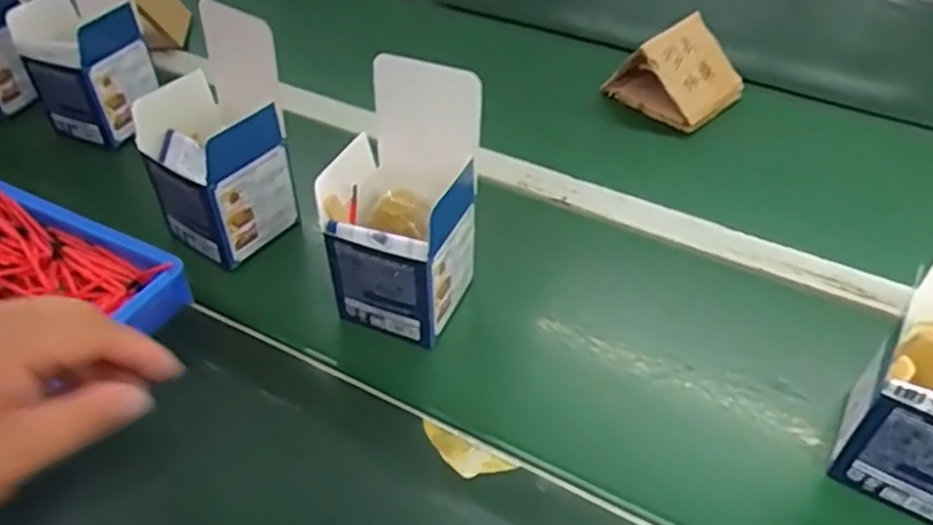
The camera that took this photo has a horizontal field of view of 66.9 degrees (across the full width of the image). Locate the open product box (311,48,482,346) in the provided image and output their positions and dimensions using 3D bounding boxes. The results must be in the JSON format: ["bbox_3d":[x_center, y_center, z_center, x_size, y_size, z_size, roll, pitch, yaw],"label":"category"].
[{"bbox_3d":[-0.046,-0.040,0.513,0.091,0.180,0.106,18,48,17],"label":"open product box"}]

